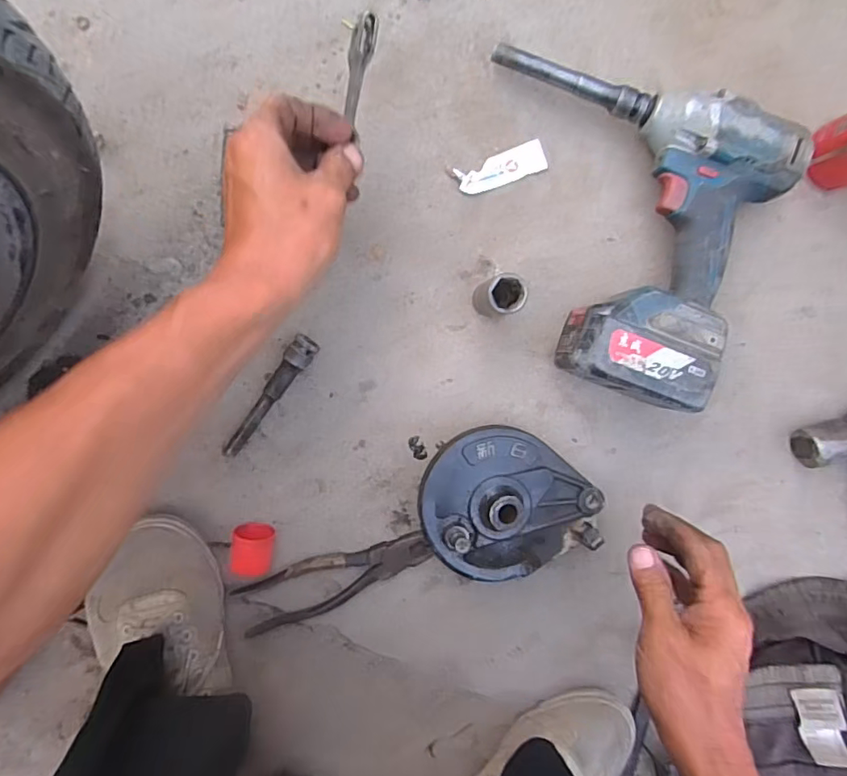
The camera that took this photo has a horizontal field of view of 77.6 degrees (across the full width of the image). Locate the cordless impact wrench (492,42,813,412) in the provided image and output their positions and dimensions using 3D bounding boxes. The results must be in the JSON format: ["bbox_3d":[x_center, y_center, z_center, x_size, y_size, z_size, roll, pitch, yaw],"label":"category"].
[{"bbox_3d":[0.148,-0.126,0.422,0.245,0.079,0.239,18,93,-6],"label":"cordless impact wrench"}]

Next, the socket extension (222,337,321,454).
[{"bbox_3d":[-0.132,0.009,0.447,0.020,0.022,0.123,37,93,-7],"label":"socket extension"}]

